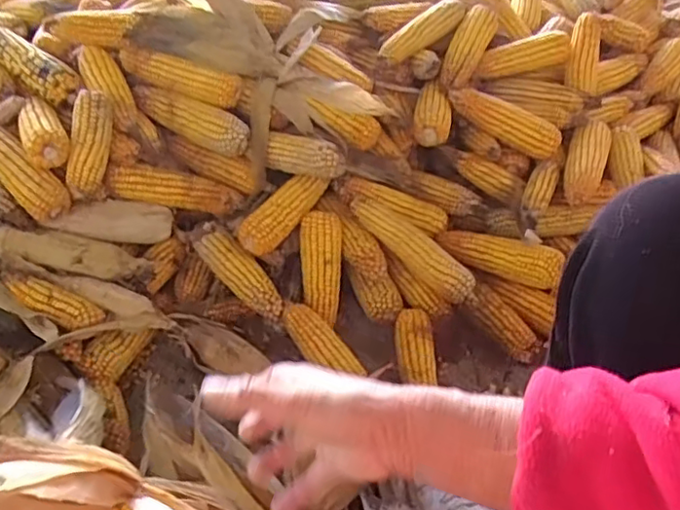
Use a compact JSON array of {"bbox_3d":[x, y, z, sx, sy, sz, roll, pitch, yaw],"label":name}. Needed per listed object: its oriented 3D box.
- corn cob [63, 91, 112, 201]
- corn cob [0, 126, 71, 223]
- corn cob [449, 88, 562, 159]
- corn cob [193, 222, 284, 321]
[{"bbox_3d":[-0.310,-0.136,0.759,0.040,0.132,0.037,12,9,9],"label":"corn cob"},{"bbox_3d":[-0.395,-0.108,0.749,0.160,0.043,0.049,44,59,12],"label":"corn cob"},{"bbox_3d":[0.241,-0.199,0.895,0.170,0.047,0.041,25,49,-7],"label":"corn cob"},{"bbox_3d":[-0.134,0.021,0.818,0.048,0.040,0.166,-33,56,-27],"label":"corn cob"}]

